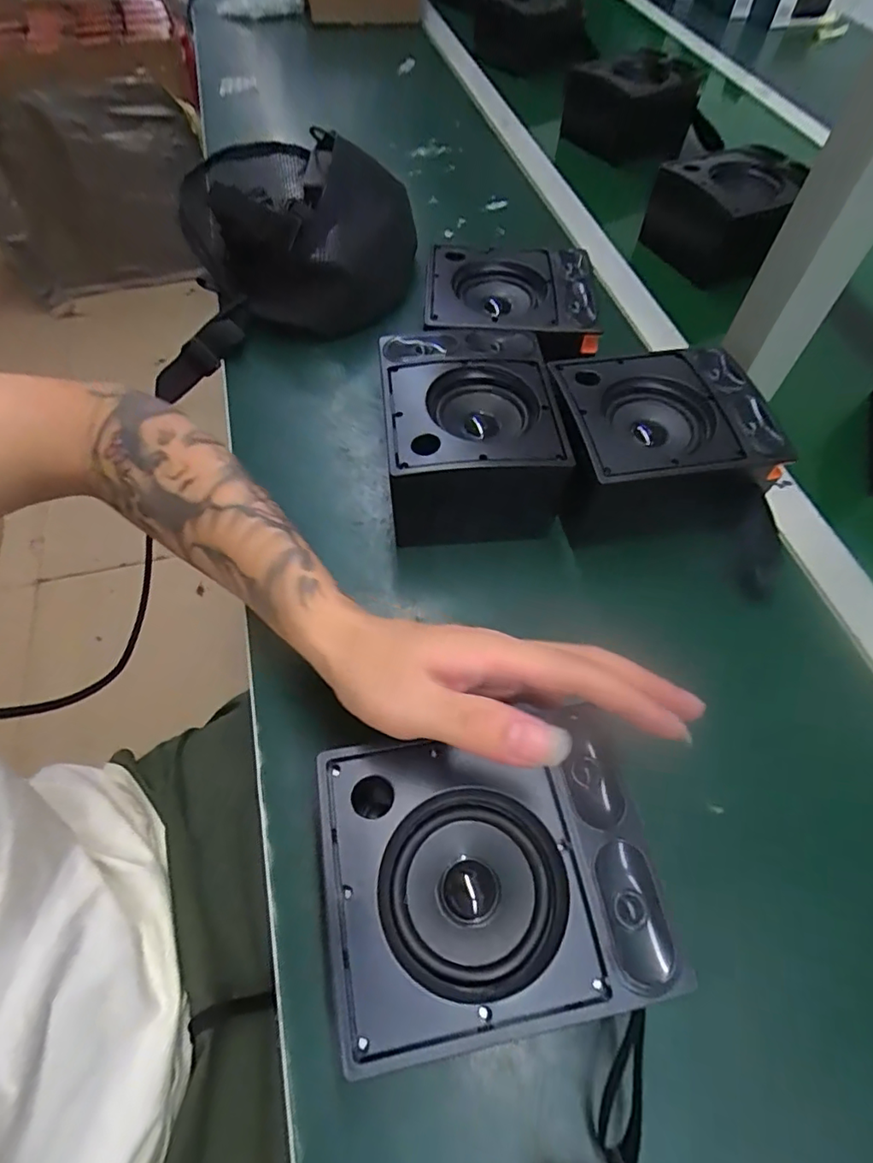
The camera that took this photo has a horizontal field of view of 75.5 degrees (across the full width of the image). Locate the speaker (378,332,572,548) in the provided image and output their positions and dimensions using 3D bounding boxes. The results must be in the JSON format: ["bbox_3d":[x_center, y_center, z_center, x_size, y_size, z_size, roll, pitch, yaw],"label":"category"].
[{"bbox_3d":[0.021,-0.107,0.423,0.117,0.088,0.144,-4,59,-4],"label":"speaker"}]

